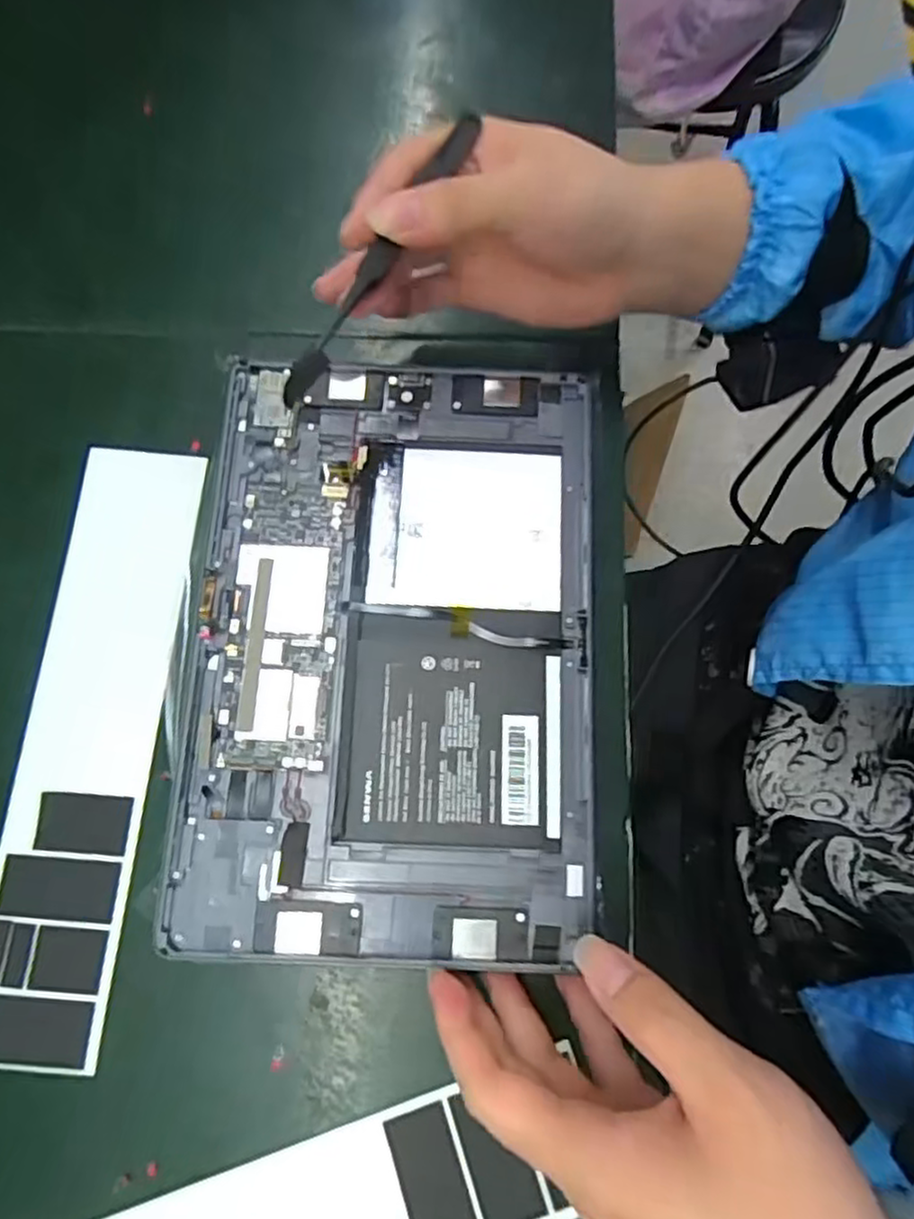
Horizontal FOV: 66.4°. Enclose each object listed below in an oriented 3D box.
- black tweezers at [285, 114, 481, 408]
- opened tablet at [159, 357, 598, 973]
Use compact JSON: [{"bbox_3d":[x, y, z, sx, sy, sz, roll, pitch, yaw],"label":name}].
[{"bbox_3d":[-0.027,-0.136,0.267,0.012,0.019,0.136,30,83,6],"label":"black tweezers"},{"bbox_3d":[-0.026,0.011,0.297,0.165,0.008,0.252,3,77,-1],"label":"opened tablet"}]

